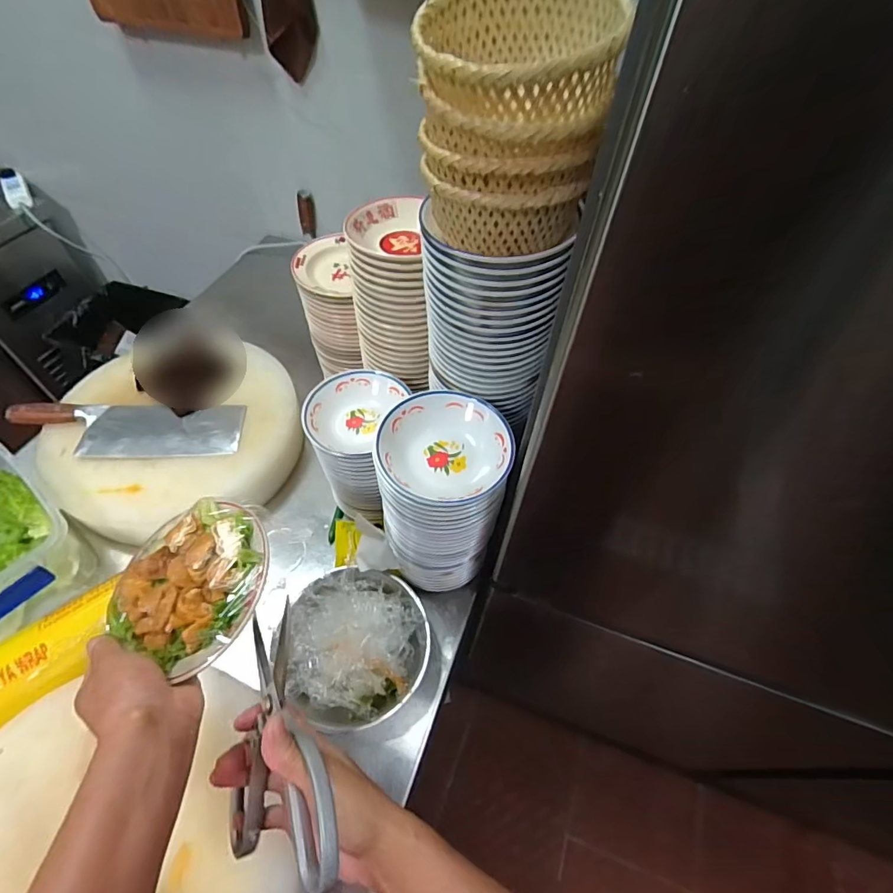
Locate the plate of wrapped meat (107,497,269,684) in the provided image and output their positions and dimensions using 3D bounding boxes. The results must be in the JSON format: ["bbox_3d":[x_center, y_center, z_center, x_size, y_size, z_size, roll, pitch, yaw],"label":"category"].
[{"bbox_3d":[-0.207,0.108,0.381,0.121,0.032,0.126,1,53,-1],"label":"plate of wrapped meat"}]

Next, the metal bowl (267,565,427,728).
[{"bbox_3d":[-0.113,0.247,0.573,0.177,0.065,0.175,17,54,11],"label":"metal bowl"}]

